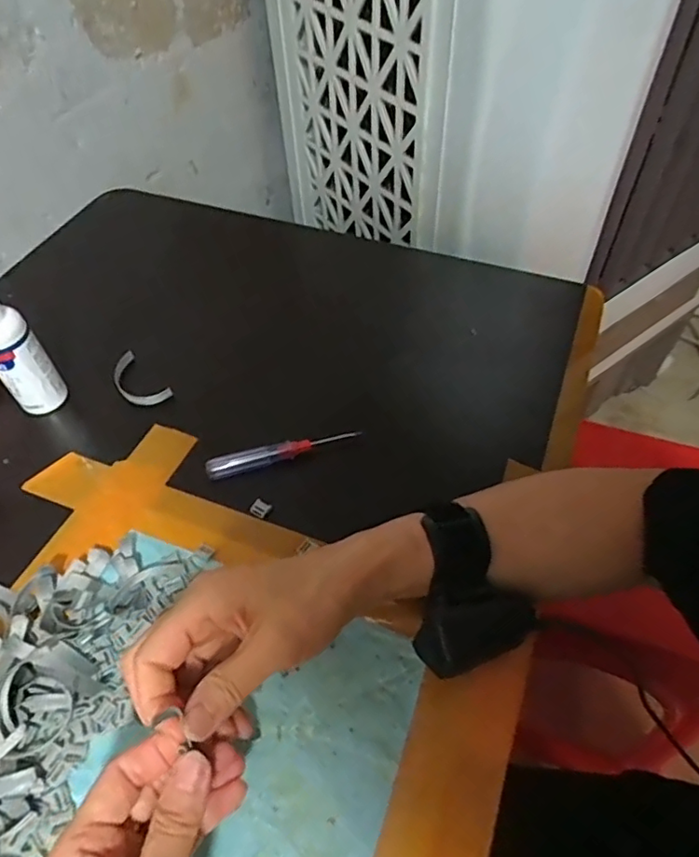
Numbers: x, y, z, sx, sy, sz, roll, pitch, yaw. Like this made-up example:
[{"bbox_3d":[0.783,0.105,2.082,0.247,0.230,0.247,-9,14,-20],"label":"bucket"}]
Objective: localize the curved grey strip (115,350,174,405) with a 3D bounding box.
[{"bbox_3d":[-0.190,-0.041,0.511,0.031,0.014,0.068,-39,60,-24],"label":"curved grey strip"}]

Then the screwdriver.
[{"bbox_3d":[-0.053,0.018,0.451,0.119,0.013,0.013,-14,53,-8],"label":"screwdriver"}]

